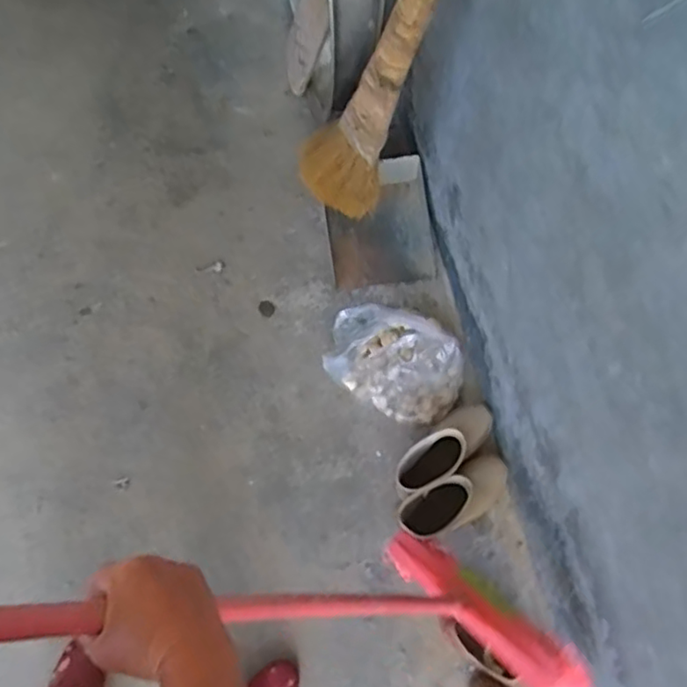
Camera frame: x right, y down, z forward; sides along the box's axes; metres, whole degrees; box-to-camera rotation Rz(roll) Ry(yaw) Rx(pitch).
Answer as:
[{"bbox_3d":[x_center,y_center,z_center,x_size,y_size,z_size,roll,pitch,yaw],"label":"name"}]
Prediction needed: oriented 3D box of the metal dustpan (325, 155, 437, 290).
[{"bbox_3d":[0.074,-0.249,1.334,0.210,0.046,0.262,-6,68,-4],"label":"metal dustpan"}]

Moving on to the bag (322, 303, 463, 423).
[{"bbox_3d":[0.093,0.024,1.178,0.261,0.129,0.172,31,70,12],"label":"bag"}]

